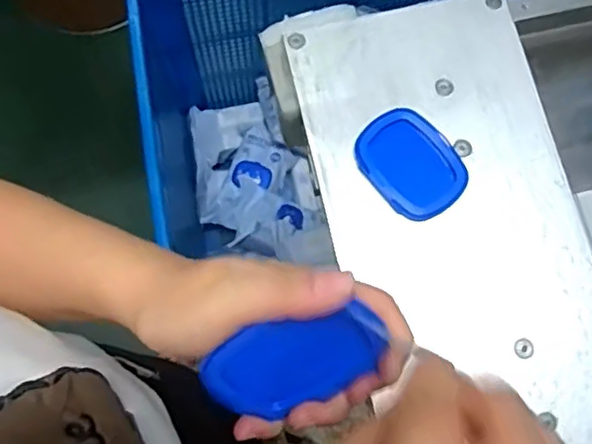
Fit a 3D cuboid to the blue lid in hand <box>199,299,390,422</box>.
[{"bbox_3d":[-0.006,0.063,0.281,0.071,0.057,0.011,-14,39,1],"label":"blue lid in hand"}]

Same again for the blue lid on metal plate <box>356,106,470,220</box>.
[{"bbox_3d":[0.084,-0.042,0.459,0.062,0.007,0.080,-42,79,-5],"label":"blue lid on metal plate"}]

